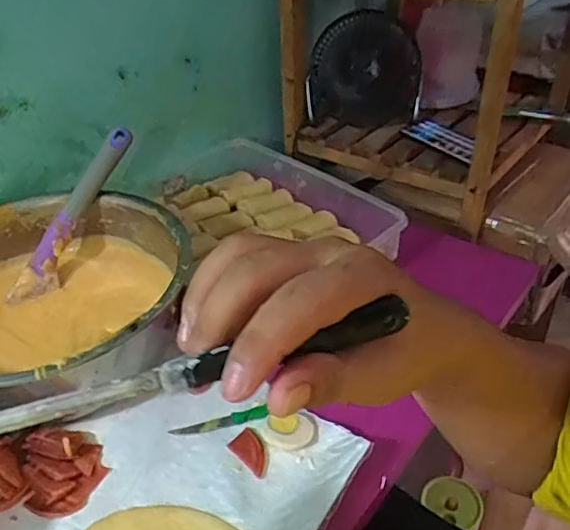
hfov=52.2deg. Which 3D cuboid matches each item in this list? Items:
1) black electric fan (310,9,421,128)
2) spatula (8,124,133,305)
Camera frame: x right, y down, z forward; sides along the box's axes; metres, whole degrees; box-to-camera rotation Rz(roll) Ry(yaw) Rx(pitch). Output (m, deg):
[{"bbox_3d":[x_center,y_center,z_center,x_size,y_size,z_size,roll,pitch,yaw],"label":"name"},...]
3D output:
[{"bbox_3d":[0.132,-0.336,0.982,0.183,0.177,0.105,1,37,5],"label":"black electric fan"},{"bbox_3d":[-0.252,-0.059,0.700,0.028,0.038,0.240,17,71,24],"label":"spatula"}]

